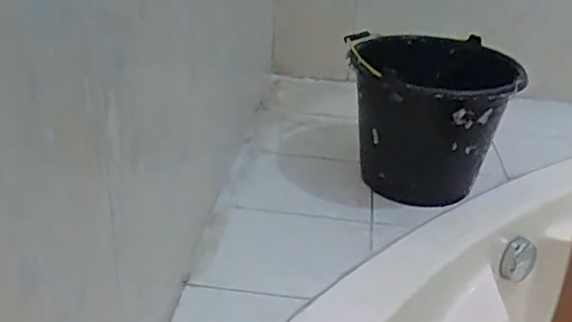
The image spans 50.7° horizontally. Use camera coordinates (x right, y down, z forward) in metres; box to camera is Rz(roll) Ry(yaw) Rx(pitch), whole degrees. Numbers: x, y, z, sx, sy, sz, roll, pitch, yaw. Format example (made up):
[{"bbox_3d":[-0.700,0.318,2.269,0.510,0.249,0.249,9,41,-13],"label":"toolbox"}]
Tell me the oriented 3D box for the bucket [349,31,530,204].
[{"bbox_3d":[0.245,-0.068,1.053,0.264,0.230,0.265,3,29,-1],"label":"bucket"}]

